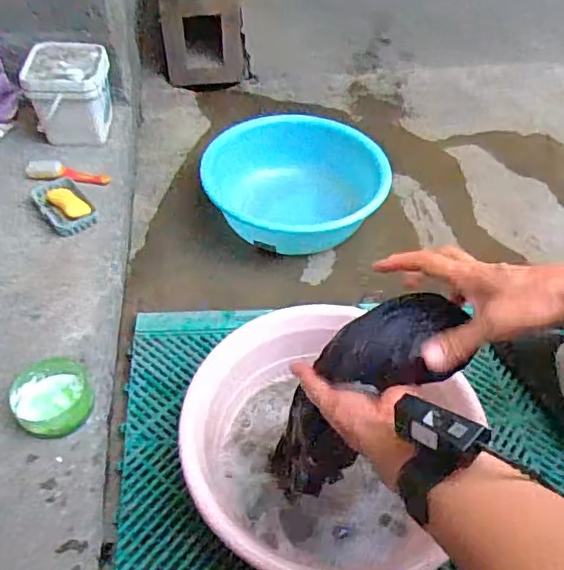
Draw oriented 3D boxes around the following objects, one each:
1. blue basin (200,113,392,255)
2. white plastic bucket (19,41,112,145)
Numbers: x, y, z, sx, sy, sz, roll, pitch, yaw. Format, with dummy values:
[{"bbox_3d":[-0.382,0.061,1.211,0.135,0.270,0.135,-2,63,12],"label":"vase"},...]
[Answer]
[{"bbox_3d":[0.043,-0.222,1.199,0.322,0.112,0.334,-30,56,-24],"label":"blue basin"},{"bbox_3d":[-0.435,-0.392,1.180,0.153,0.140,0.154,3,49,1],"label":"white plastic bucket"}]

